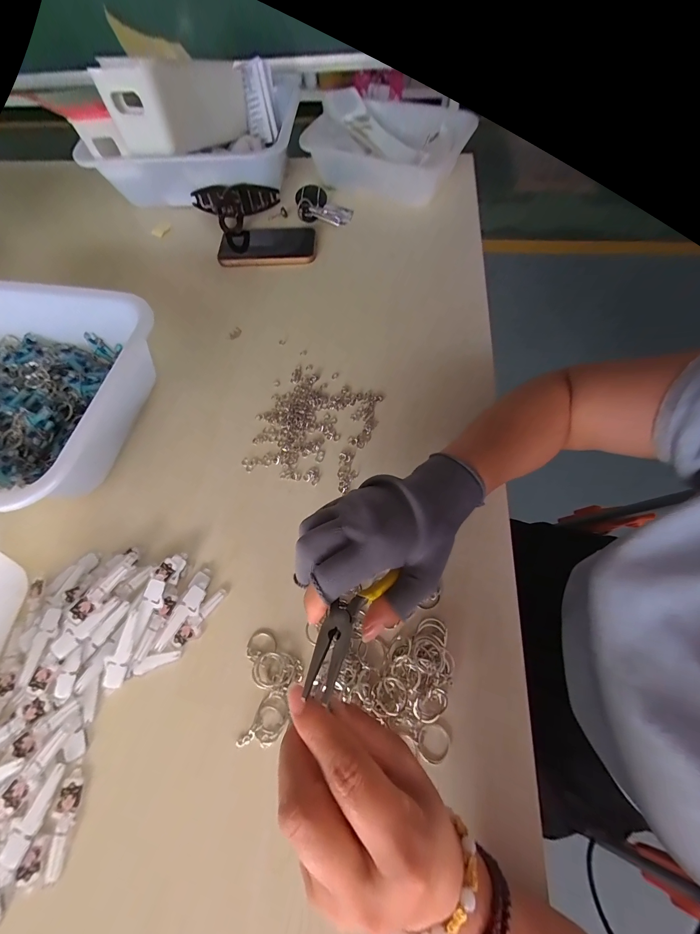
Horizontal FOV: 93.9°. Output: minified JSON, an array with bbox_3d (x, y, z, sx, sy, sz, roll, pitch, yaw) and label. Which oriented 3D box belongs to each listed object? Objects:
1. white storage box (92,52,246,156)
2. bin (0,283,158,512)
[{"bbox_3d":[-0.246,-0.549,0.497,0.084,0.088,0.240,17,52,10],"label":"white storage box"},{"bbox_3d":[-0.387,-0.080,0.358,0.308,0.082,0.242,10,67,7],"label":"bin"}]

